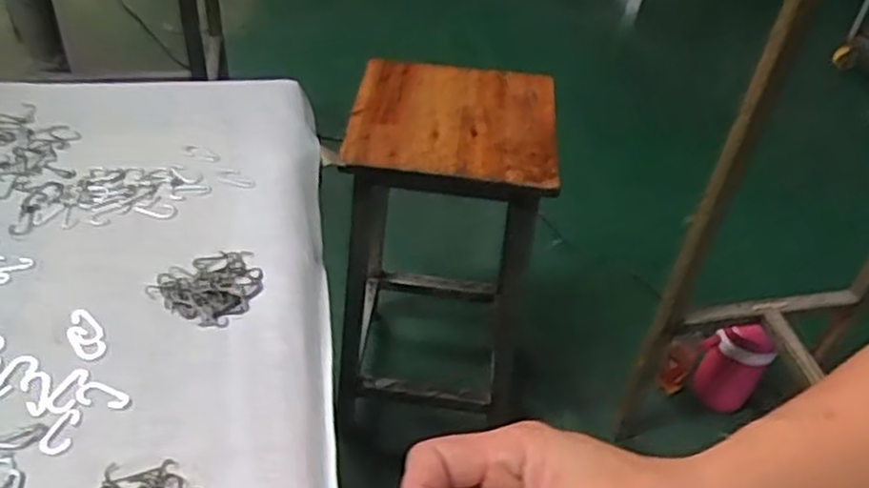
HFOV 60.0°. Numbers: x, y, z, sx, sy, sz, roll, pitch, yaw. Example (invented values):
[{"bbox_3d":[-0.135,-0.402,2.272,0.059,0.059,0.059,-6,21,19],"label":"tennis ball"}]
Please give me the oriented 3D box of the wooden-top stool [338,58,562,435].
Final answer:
[{"bbox_3d":[0.012,0.023,1.305,0.321,0.569,0.298,9,43,2],"label":"wooden-top stool"}]

